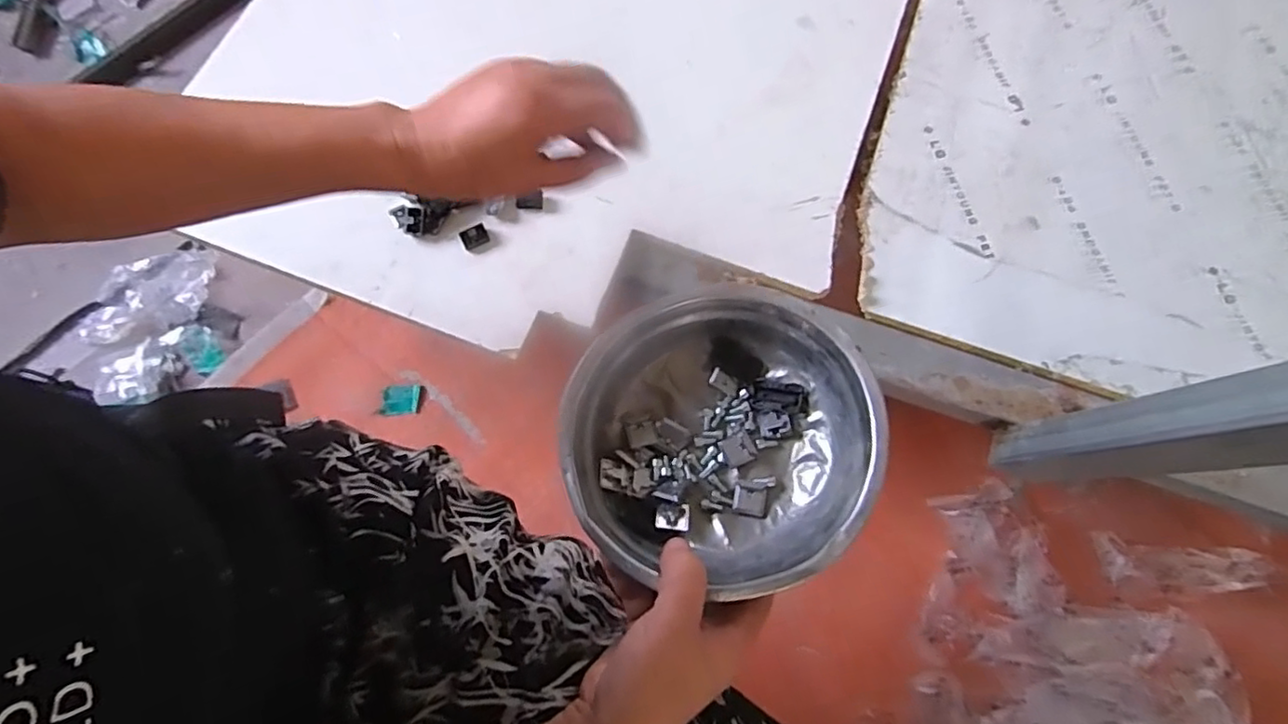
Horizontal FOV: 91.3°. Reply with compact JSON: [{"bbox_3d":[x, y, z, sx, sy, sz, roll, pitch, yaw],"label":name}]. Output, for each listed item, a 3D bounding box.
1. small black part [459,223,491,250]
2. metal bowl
[{"bbox_3d":[-0.175,-0.129,0.650,0.027,0.010,0.019,-27,76,-9],"label":"small black part"},{"bbox_3d":[0.042,0.046,0.381,0.174,0.070,0.169,0,74,-2],"label":"metal bowl"}]

